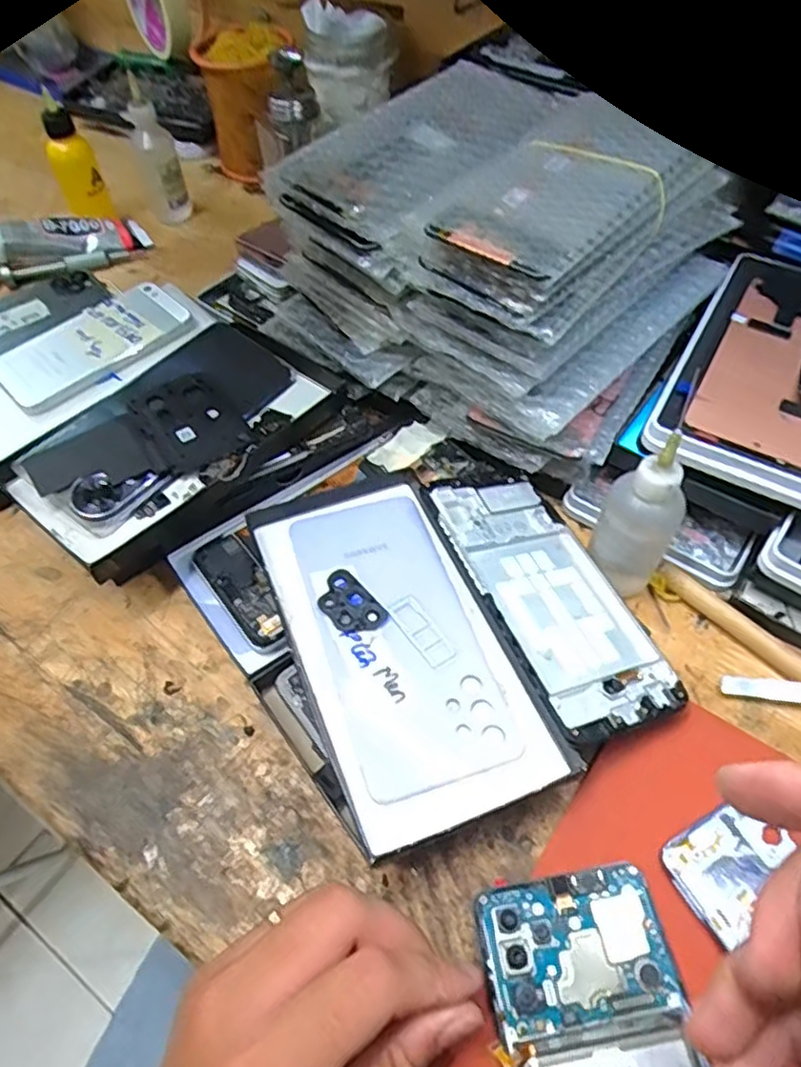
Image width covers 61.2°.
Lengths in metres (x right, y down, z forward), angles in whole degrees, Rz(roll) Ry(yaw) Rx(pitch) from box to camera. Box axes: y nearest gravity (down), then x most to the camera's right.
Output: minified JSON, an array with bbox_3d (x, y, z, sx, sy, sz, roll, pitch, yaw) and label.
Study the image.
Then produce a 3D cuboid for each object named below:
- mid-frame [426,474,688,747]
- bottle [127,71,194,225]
[{"bbox_3d":[0.074,0.029,0.334,0.071,0.004,0.146,-9,53,-26],"label":"mid-frame"},{"bbox_3d":[-0.199,-0.306,0.552,0.034,0.103,0.038,-21,56,-13],"label":"bottle"}]

